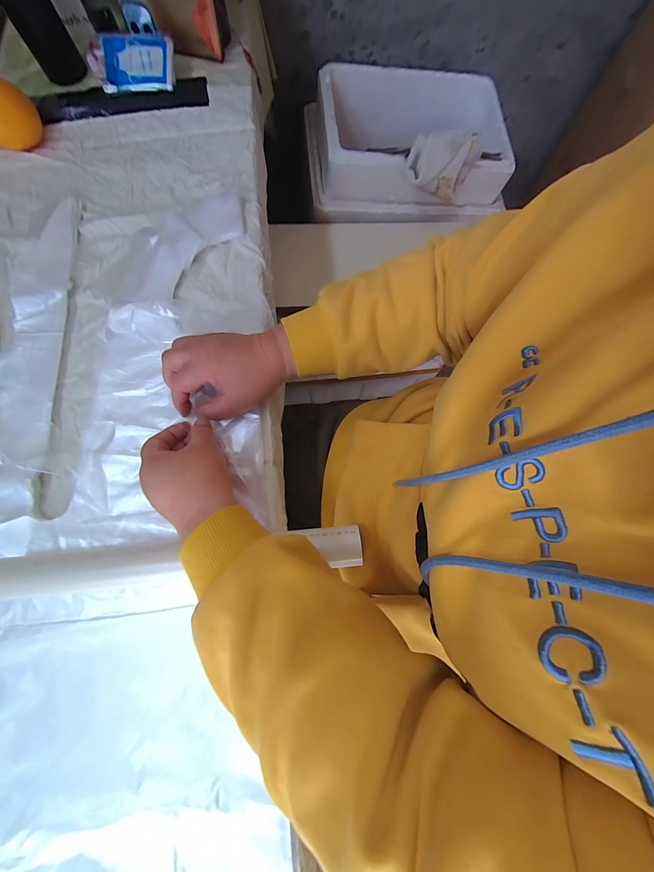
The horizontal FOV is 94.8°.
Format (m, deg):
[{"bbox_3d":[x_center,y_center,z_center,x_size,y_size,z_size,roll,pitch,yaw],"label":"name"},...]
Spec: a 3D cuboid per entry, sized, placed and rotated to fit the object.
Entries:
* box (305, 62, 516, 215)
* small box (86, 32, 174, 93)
[{"bbox_3d":[0.194,-0.696,0.722,0.465,0.146,0.308,-4,77,-1],"label":"box"},{"bbox_3d":[-0.295,-0.550,0.447,0.133,0.014,0.080,1,95,6],"label":"small box"}]

